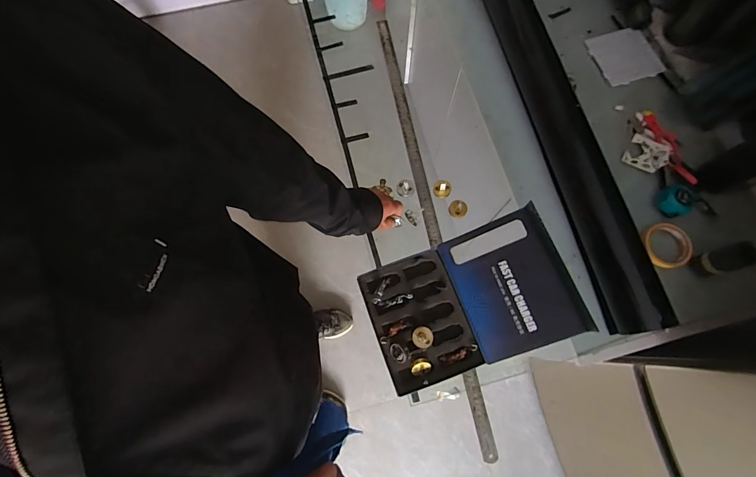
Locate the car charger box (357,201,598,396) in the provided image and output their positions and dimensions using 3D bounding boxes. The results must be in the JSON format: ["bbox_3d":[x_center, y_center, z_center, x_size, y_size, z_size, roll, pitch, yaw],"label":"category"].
[{"bbox_3d":[0.162,0.119,0.673,0.354,0.102,0.246,-19,74,-5],"label":"car charger box"}]

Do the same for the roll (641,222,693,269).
[{"bbox_3d":[0.610,0.013,0.745,0.096,0.021,0.097,0,73,1],"label":"roll"}]

